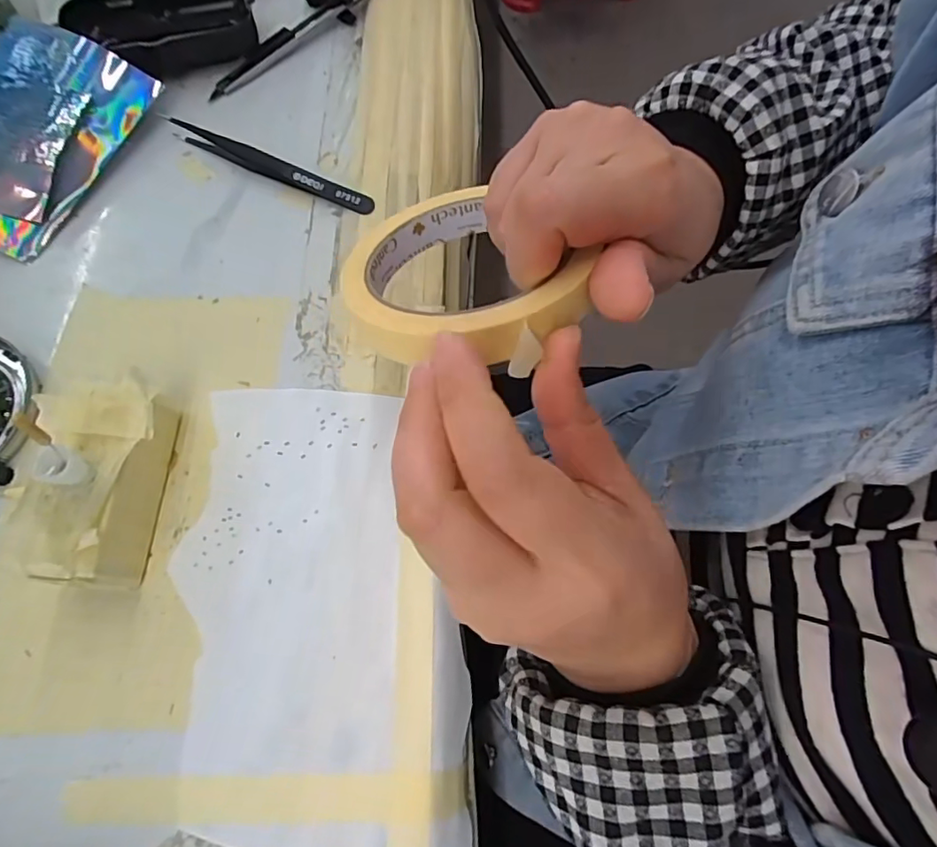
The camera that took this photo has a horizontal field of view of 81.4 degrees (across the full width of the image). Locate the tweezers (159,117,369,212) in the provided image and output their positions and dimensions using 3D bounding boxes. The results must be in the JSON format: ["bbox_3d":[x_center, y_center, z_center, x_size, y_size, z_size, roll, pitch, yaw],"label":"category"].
[{"bbox_3d":[-0.111,-0.142,0.296,0.133,0.010,0.010,23,73,9],"label":"tweezers"}]

